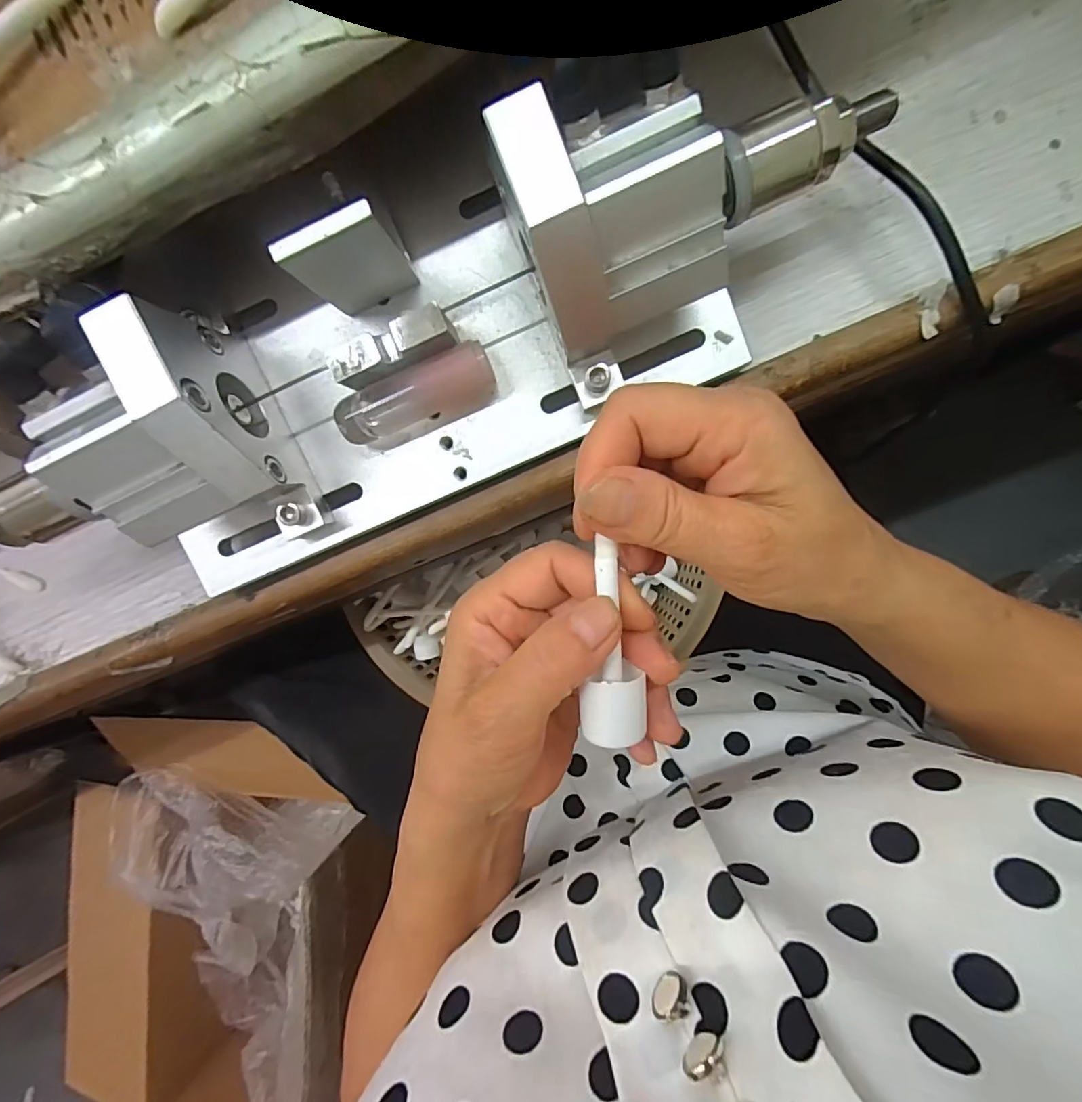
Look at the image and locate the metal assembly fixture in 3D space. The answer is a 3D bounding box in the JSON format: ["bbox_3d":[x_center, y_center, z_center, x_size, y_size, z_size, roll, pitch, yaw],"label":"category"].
[{"bbox_3d":[-0.038,-0.087,0.209,0.303,0.083,0.097,-22,86,8],"label":"metal assembly fixture"}]

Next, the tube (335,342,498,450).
[{"bbox_3d":[-0.053,-0.067,0.234,0.069,0.023,0.018,-22,86,8],"label":"tube"}]

